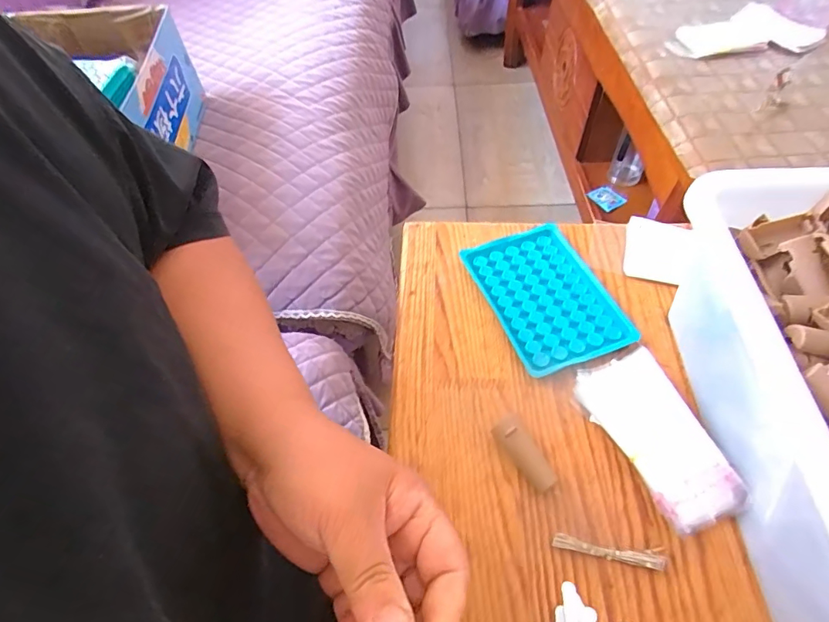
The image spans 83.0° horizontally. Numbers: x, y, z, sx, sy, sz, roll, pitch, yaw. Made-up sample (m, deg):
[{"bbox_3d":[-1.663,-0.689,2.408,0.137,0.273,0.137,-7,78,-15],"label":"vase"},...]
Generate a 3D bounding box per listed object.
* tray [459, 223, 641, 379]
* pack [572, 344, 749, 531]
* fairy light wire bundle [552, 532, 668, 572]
[{"bbox_3d":[0.107,-0.014,0.384,0.091,0.008,0.135,-20,57,-9],"label":"tray"},{"bbox_3d":[0.156,0.081,0.306,0.051,0.025,0.114,-22,57,-10],"label":"pack"},{"bbox_3d":[0.115,0.142,0.277,0.064,0.008,0.012,5,56,7],"label":"fairy light wire bundle"}]

